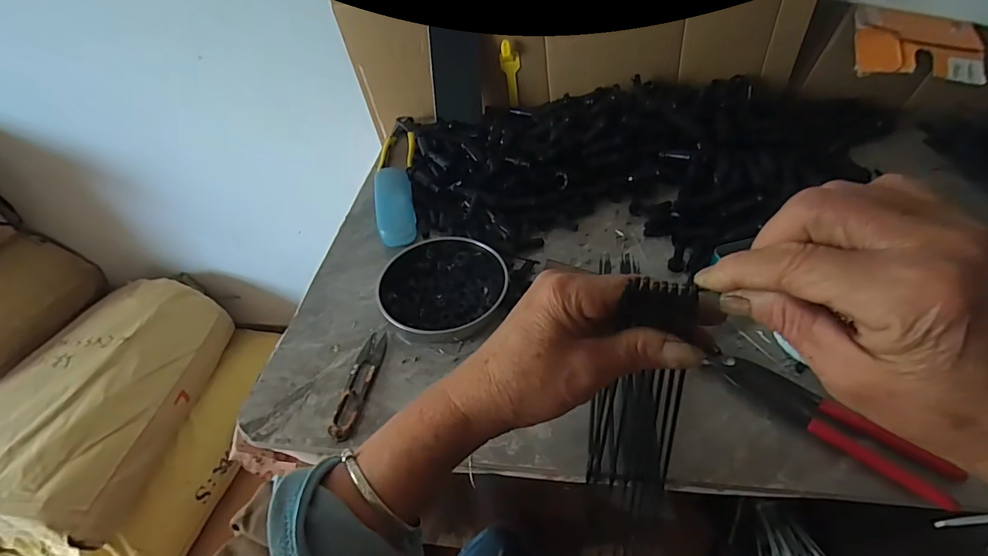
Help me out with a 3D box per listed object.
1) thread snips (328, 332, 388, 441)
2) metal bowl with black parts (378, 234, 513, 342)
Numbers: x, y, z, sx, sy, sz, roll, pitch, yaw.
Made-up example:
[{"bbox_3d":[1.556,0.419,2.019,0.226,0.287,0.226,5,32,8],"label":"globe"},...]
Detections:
[{"bbox_3d":[-0.129,0.099,0.452,0.026,0.011,0.119,4,46,9],"label":"thread snips"},{"bbox_3d":[-0.057,0.009,0.514,0.131,0.023,0.129,-3,45,3],"label":"metal bowl with black parts"}]

